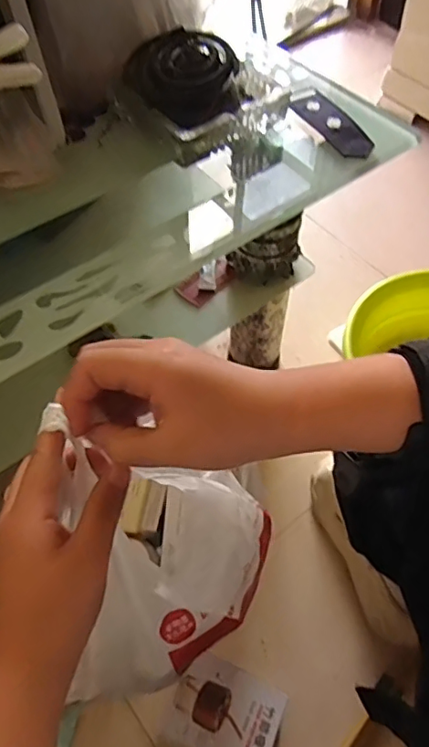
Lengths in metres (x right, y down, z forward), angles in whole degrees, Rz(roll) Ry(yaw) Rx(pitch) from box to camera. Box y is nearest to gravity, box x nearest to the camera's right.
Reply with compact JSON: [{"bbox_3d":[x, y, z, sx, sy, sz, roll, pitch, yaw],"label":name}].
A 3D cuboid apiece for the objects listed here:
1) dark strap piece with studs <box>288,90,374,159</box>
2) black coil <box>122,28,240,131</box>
[{"bbox_3d":[0.132,-0.280,0.616,0.043,0.011,0.122,-27,60,-18],"label":"dark strap piece with studs"},{"bbox_3d":[-0.033,-0.307,0.573,0.118,0.056,0.089,-4,56,-4],"label":"black coil"}]

